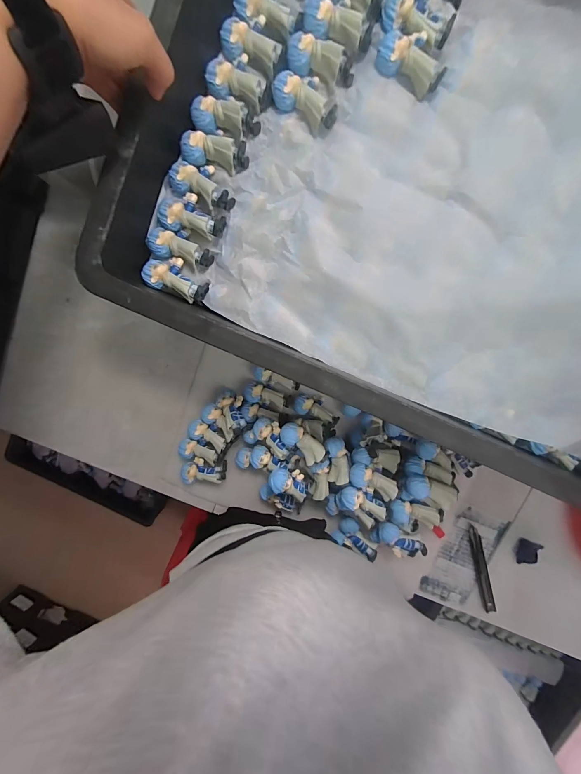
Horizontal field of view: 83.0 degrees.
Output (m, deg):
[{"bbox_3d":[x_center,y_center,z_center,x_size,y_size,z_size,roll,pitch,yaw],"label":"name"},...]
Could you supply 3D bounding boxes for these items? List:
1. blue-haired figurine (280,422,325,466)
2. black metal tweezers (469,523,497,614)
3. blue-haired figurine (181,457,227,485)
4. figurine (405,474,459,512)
[{"bbox_3d":[0.014,0.066,0.392,0.056,0.019,0.028,42,98,-5],"label":"blue-haired figurine"},{"bbox_3d":[0.275,0.262,0.472,0.014,0.007,0.133,-13,99,4],"label":"black metal tweezers"},{"bbox_3d":[-0.120,0.115,0.455,0.059,0.023,0.036,-1,100,2],"label":"blue-haired figurine"},{"bbox_3d":[0.169,0.127,0.394,0.071,0.020,0.033,20,100,-2],"label":"figurine"}]

